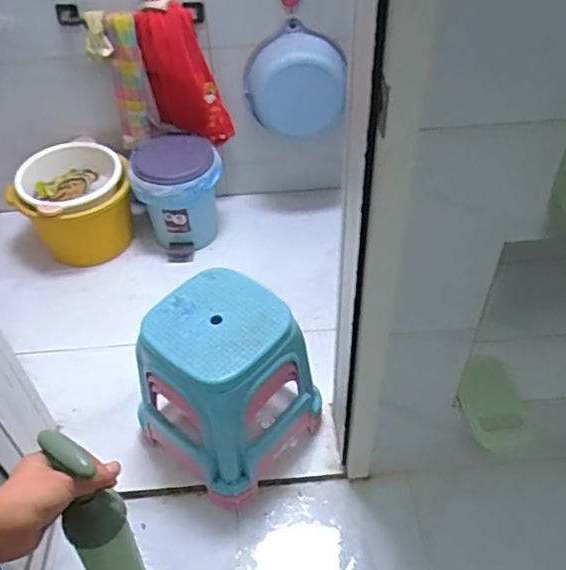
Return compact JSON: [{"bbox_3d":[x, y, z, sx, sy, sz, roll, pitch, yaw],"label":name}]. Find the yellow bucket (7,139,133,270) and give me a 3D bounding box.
[{"bbox_3d":[-0.603,-0.242,1.767,0.322,0.266,0.294,-14,47,-10],"label":"yellow bucket"}]

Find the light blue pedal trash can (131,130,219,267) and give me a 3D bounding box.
[{"bbox_3d":[-0.300,-0.258,1.778,0.253,0.306,0.207,-14,48,-11],"label":"light blue pedal trash can"}]

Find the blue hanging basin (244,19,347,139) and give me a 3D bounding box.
[{"bbox_3d":[0.037,-0.555,1.688,0.284,0.309,0.085,-1,46,2],"label":"blue hanging basin"}]

